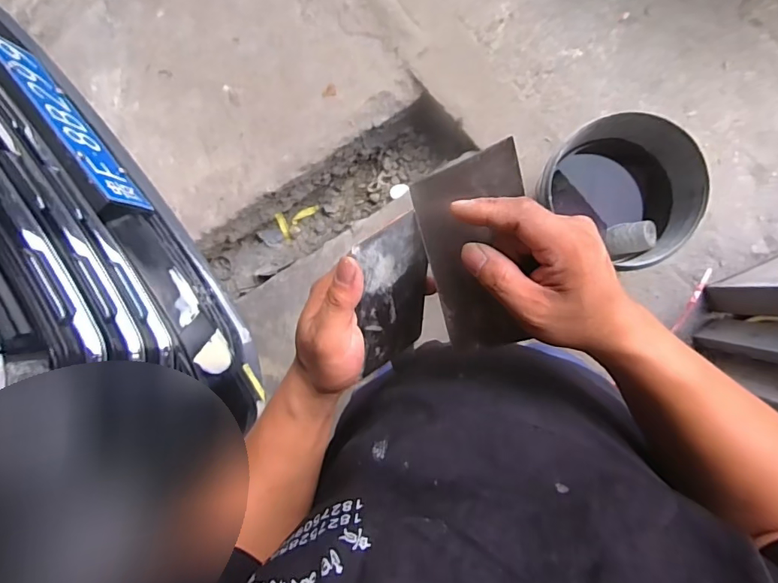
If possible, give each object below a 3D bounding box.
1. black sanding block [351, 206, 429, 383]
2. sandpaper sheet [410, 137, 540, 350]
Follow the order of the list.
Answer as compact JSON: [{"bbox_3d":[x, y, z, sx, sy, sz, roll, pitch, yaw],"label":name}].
[{"bbox_3d":[0.005,0.004,0.357,0.067,0.125,0.005,-32,49,-33],"label":"black sanding block"},{"bbox_3d":[0.063,-0.026,0.327,0.071,0.005,0.132,-12,104,10],"label":"sandpaper sheet"}]

